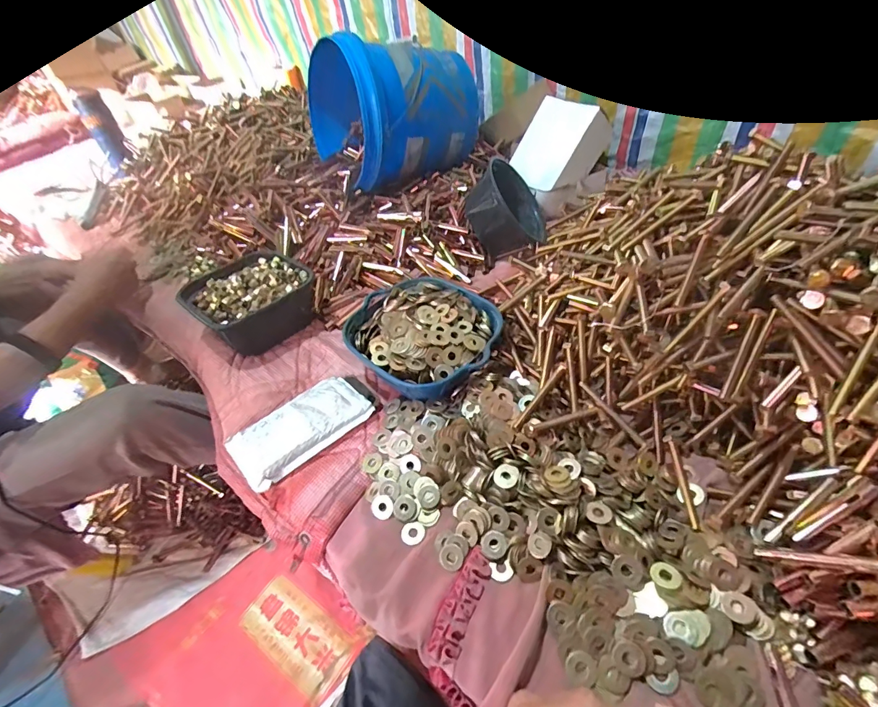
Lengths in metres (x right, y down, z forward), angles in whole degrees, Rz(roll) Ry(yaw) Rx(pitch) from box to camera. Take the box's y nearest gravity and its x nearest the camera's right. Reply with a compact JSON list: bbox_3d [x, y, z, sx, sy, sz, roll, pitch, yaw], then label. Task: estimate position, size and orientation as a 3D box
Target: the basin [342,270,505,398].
[{"bbox_3d":[-0.020,-0.030,0.586,0.186,0.055,0.191,-4,46,4],"label":"basin"}]

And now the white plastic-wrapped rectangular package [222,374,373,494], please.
[{"bbox_3d":[-0.175,0.091,0.539,0.164,0.023,0.094,-37,53,-25],"label":"white plastic-wrapped rectangular package"}]

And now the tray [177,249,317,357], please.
[{"bbox_3d":[-0.289,-0.087,0.673,0.174,0.068,0.162,28,56,29],"label":"tray"}]

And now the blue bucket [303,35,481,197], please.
[{"bbox_3d":[-0.100,-0.505,0.884,0.264,0.248,0.264,-31,50,-21],"label":"blue bucket"}]

